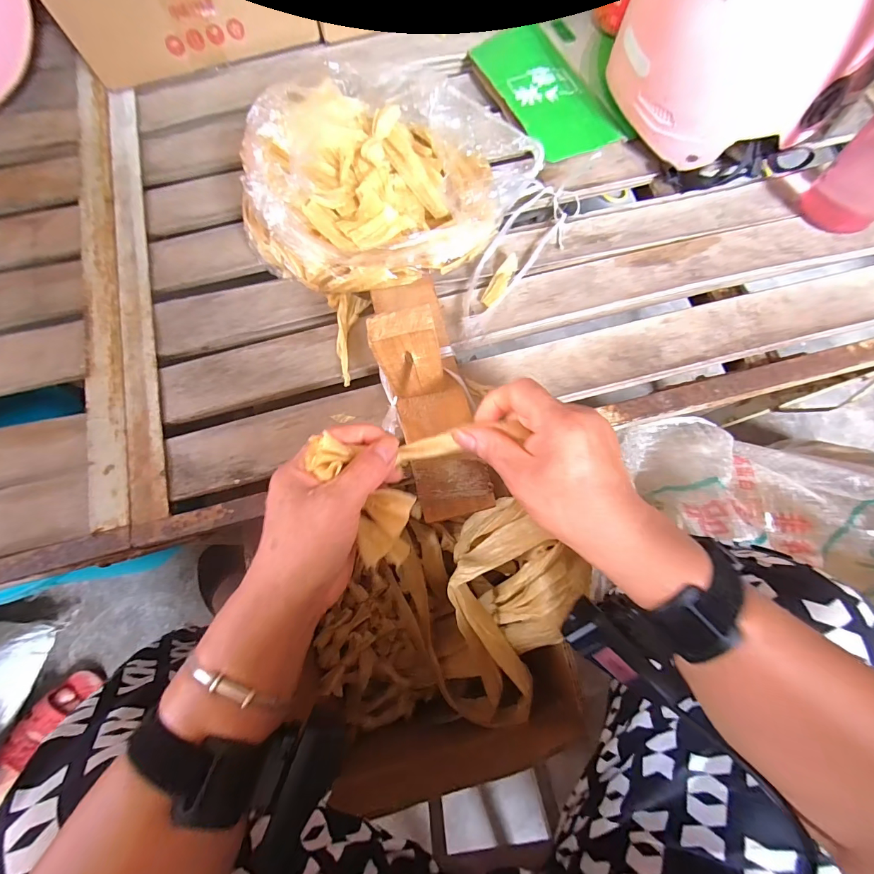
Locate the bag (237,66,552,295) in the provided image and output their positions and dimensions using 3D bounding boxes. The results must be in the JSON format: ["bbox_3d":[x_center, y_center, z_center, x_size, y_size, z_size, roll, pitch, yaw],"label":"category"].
[{"bbox_3d":[-0.049,-0.220,0.368,0.222,0.097,0.199,-44,77,-10],"label":"bag"}]

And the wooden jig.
[{"bbox_3d":[-0.009,-0.050,0.304,0.060,0.126,0.212,-14,75,-6],"label":"wooden jig"}]

